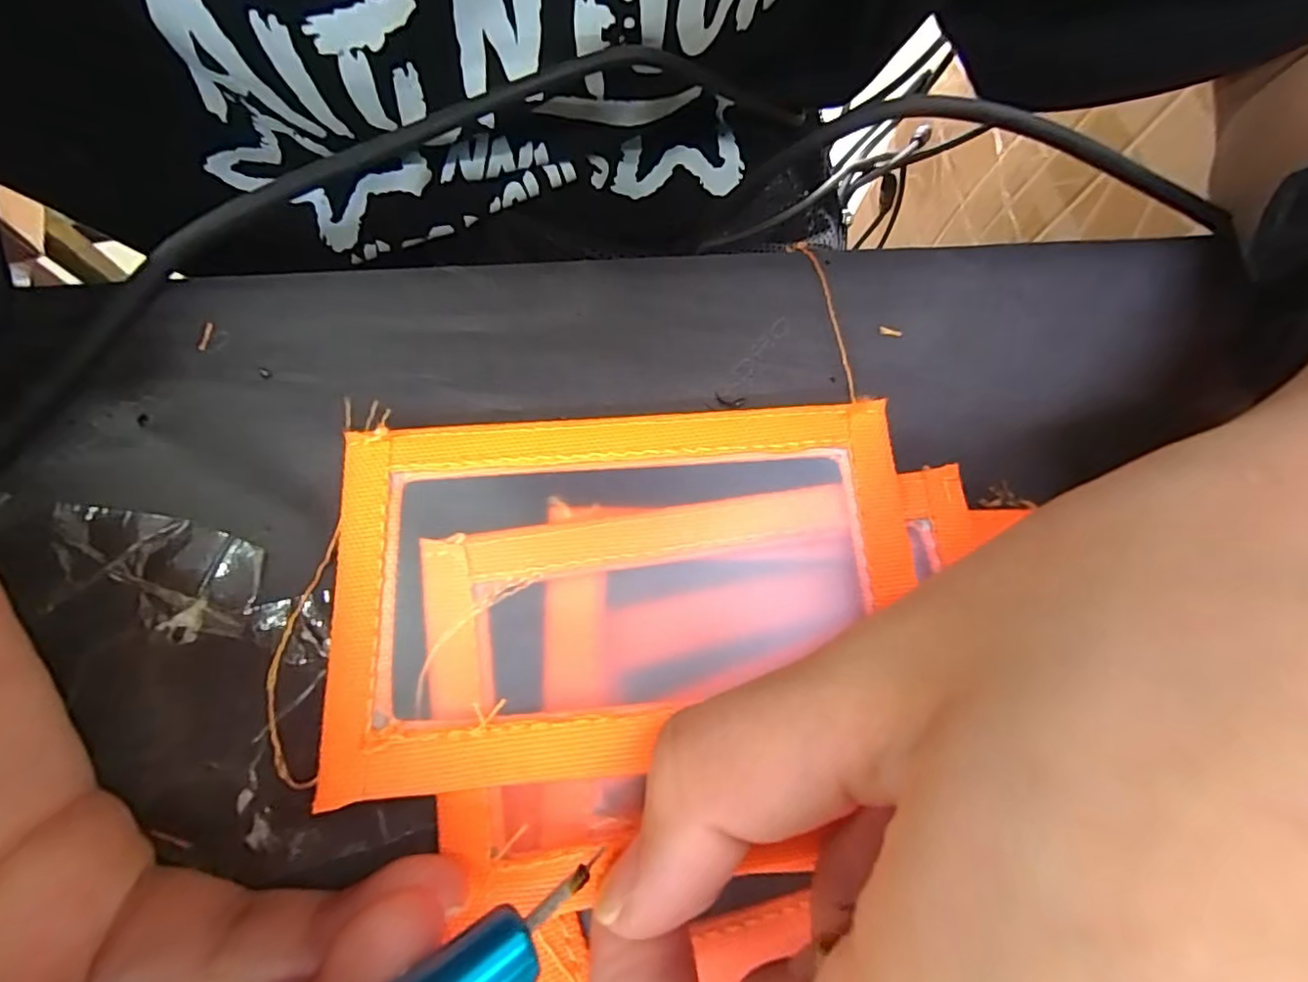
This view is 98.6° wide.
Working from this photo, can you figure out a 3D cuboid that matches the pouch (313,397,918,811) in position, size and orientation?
[{"bbox_3d":[-0.005,0.016,0.104,0.102,0.010,0.061,-4,76,-6],"label":"pouch"}]

